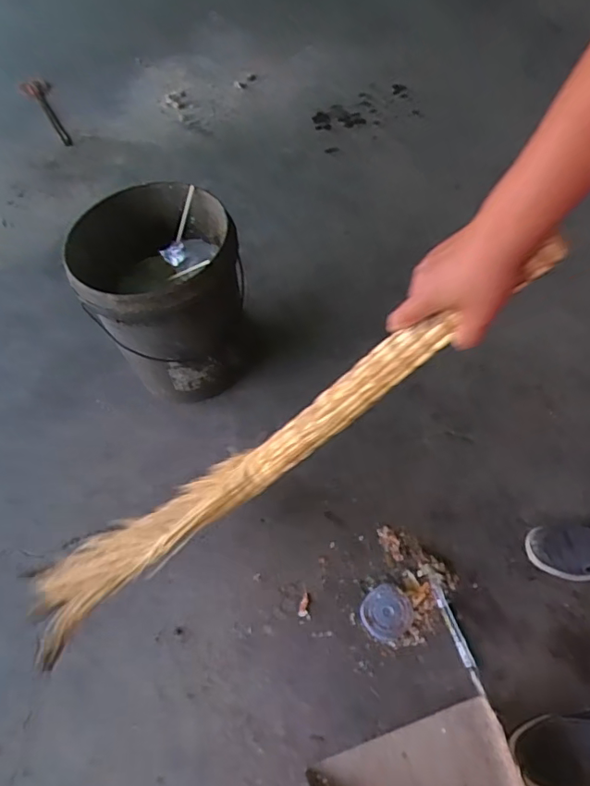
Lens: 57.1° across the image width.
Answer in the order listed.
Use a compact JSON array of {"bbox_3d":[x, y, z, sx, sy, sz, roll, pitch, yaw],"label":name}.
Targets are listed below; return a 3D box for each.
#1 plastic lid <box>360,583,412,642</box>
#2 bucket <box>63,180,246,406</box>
[{"bbox_3d":[0.160,0.384,0.948,0.084,0.006,0.088,-2,56,3],"label":"plastic lid"},{"bbox_3d":[-0.261,-0.193,1.138,0.303,0.341,0.298,-2,56,3],"label":"bucket"}]

